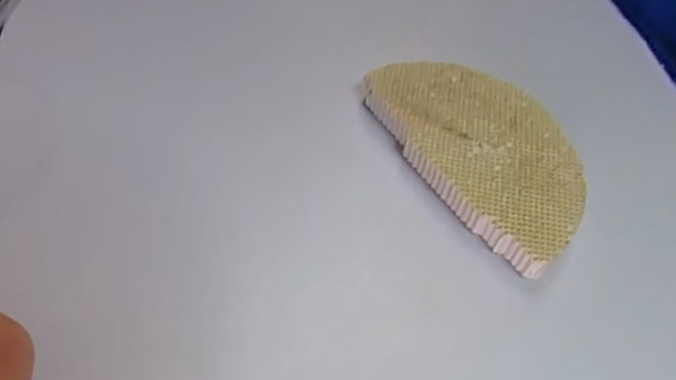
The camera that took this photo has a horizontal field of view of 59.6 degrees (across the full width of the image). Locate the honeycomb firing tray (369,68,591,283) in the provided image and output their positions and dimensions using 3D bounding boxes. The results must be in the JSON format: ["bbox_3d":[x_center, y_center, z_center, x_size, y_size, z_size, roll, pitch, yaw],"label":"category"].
[{"bbox_3d":[0.043,-0.013,0.174,0.042,0.009,0.073,-31,63,-23],"label":"honeycomb firing tray"}]

